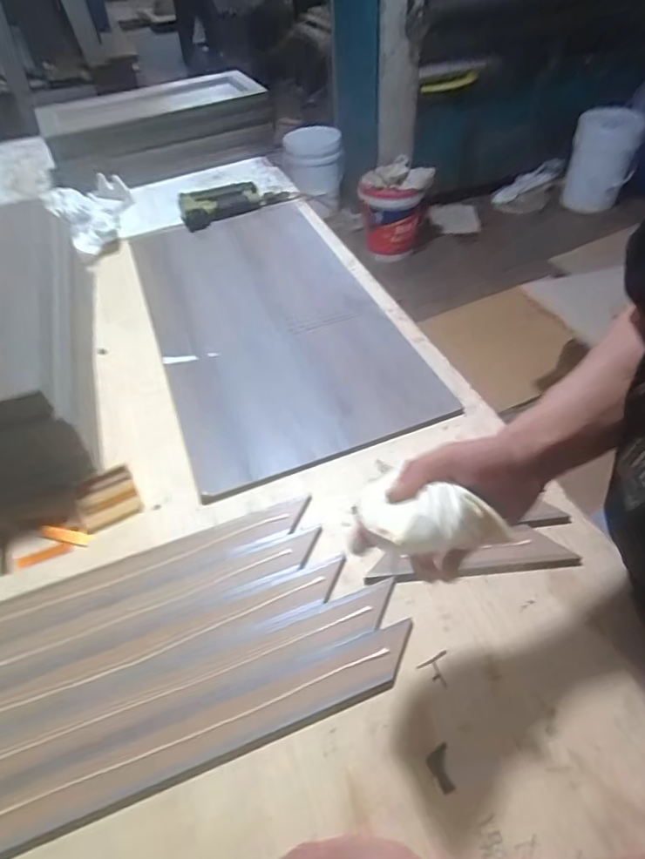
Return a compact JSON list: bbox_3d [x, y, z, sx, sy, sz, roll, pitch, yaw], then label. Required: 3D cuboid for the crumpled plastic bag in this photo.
[{"bbox_3d":[-0.499,-0.473,1.081,0.180,0.070,0.305,-20,50,-12],"label":"crumpled plastic bag"}]

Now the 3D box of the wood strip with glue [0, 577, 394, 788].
[{"bbox_3d":[-0.163,0.249,0.458,0.488,0.006,0.042,-18,49,-11],"label":"wood strip with glue"}]

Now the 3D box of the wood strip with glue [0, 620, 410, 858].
[{"bbox_3d":[-0.147,0.281,0.429,0.481,0.008,0.050,-18,49,-11],"label":"wood strip with glue"}]

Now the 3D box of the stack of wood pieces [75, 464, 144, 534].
[{"bbox_3d":[-0.263,0.084,0.610,0.068,0.022,0.066,-24,51,-16],"label":"stack of wood pieces"}]

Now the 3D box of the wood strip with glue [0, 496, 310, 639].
[{"bbox_3d":[-0.255,0.166,0.537,0.488,0.010,0.056,-18,49,-12],"label":"wood strip with glue"}]

